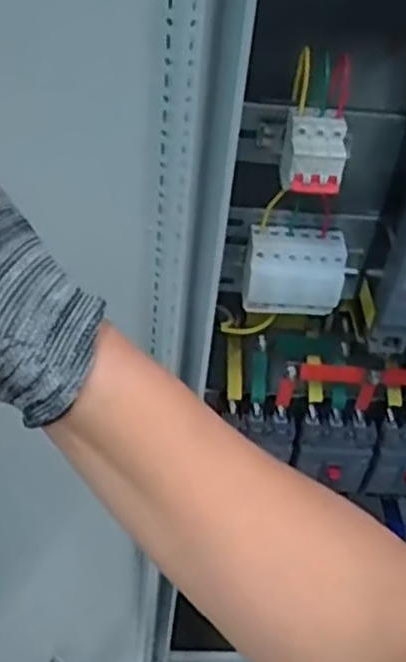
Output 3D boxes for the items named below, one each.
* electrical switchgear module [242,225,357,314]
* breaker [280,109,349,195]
[{"bbox_3d":[0.110,-0.070,0.882,0.120,0.089,0.059,6,43,-1],"label":"electrical switchgear module"},{"bbox_3d":[0.114,-0.184,0.764,0.065,0.072,0.071,11,43,4],"label":"breaker"}]

